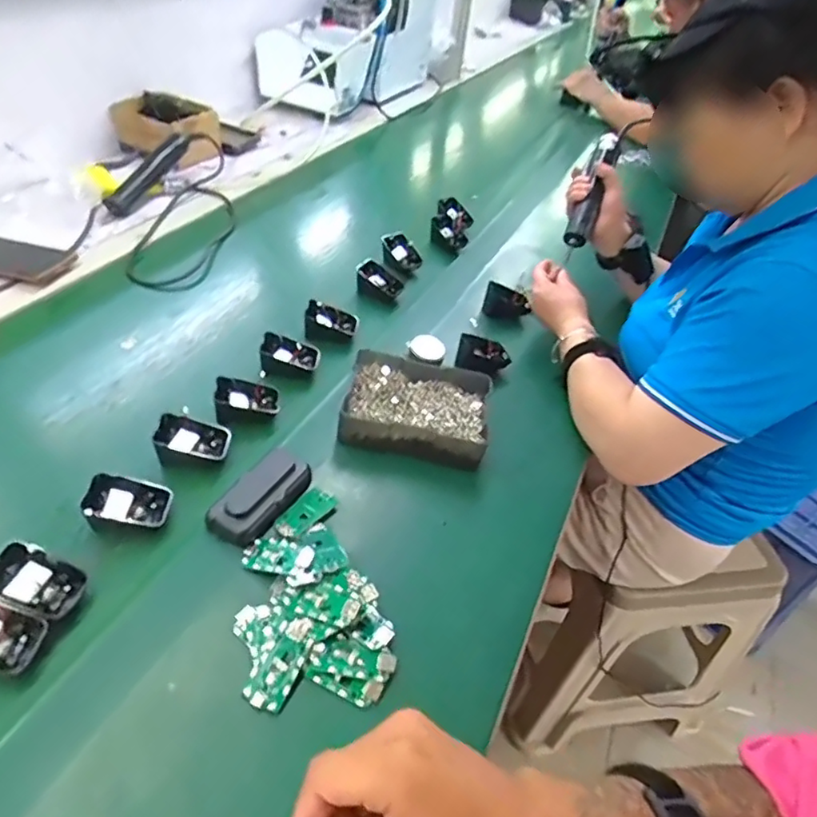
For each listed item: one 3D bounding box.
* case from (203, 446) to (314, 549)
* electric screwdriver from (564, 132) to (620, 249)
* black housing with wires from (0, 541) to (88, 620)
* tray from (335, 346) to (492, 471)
[{"bbox_3d":[-0.134,0.079,0.541,0.045,0.032,0.105,27,47,19],"label":"case"},{"bbox_3d":[0.276,-0.333,0.860,0.037,0.046,0.211,18,62,10],"label":"electric screwdriver"},{"bbox_3d":[-0.289,0.137,0.453,0.056,0.044,0.044,15,44,7],"label":"black housing with wires"},{"bbox_3d":[0.011,-0.003,0.650,0.159,0.039,0.126,7,44,-1],"label":"tray"}]

